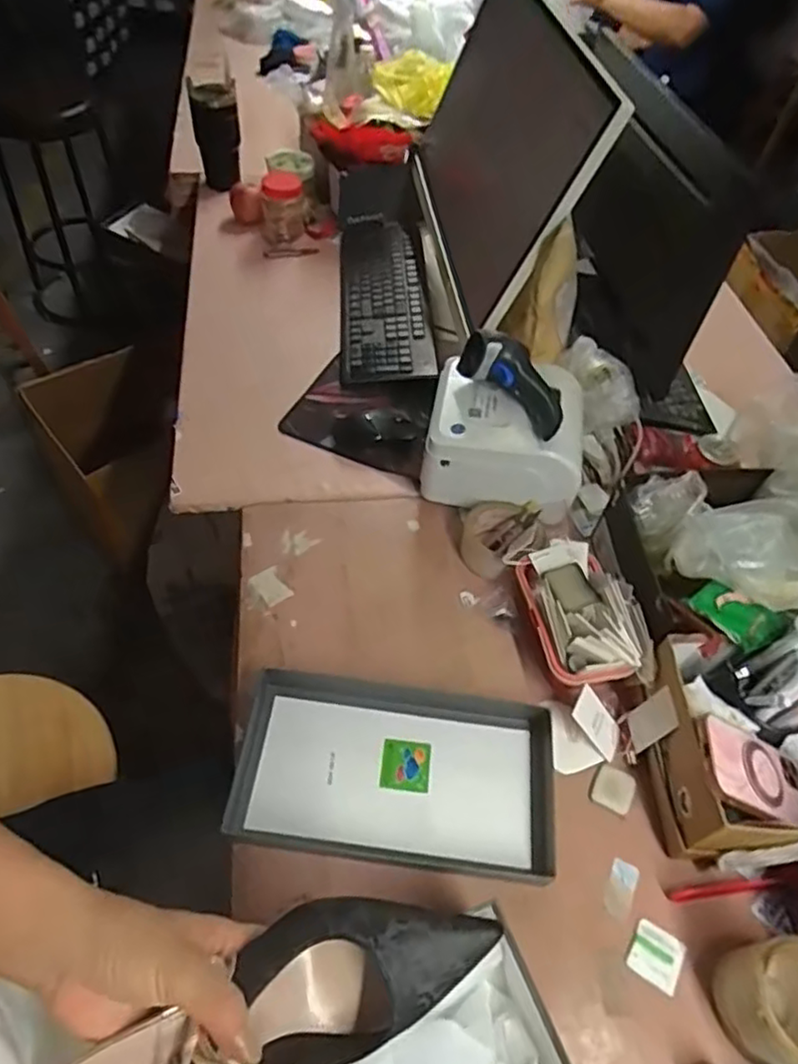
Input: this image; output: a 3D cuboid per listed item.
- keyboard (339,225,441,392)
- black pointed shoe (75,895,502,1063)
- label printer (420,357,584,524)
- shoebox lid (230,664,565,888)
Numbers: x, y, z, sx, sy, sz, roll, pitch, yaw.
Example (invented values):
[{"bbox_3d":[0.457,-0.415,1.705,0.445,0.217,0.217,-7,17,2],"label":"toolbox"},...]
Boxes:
[{"bbox_3d":[-0.029,-0.412,1.136,0.149,0.033,0.460,-1,53,-6],"label":"keyboard"},{"bbox_3d":[-0.058,0.261,0.364,0.236,0.078,0.078,-13,54,-25],"label":"black pointed shoe"},{"bbox_3d":[0.136,-0.120,0.871,0.193,0.139,0.165,9,52,2],"label":"label printer"},{"bbox_3d":[-0.003,0.237,0.657,0.309,0.031,0.169,7,52,1],"label":"shoebox lid"}]

